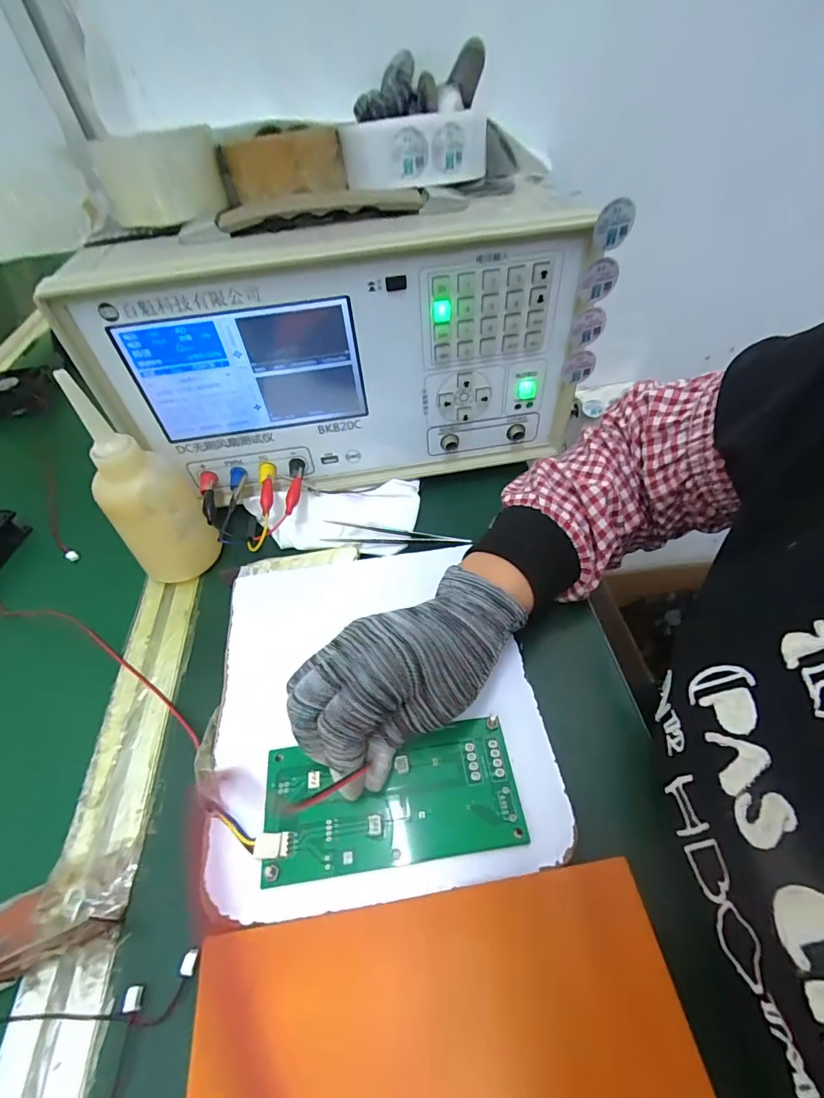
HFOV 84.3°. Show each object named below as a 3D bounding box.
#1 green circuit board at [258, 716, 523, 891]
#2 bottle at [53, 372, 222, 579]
[{"bbox_3d":[-0.011,0.133,0.245,0.134,0.007,0.064,-9,52,-5],"label":"green circuit board"},{"bbox_3d":[-0.197,-0.044,0.333,0.063,0.147,0.070,-32,56,-18],"label":"bottle"}]

